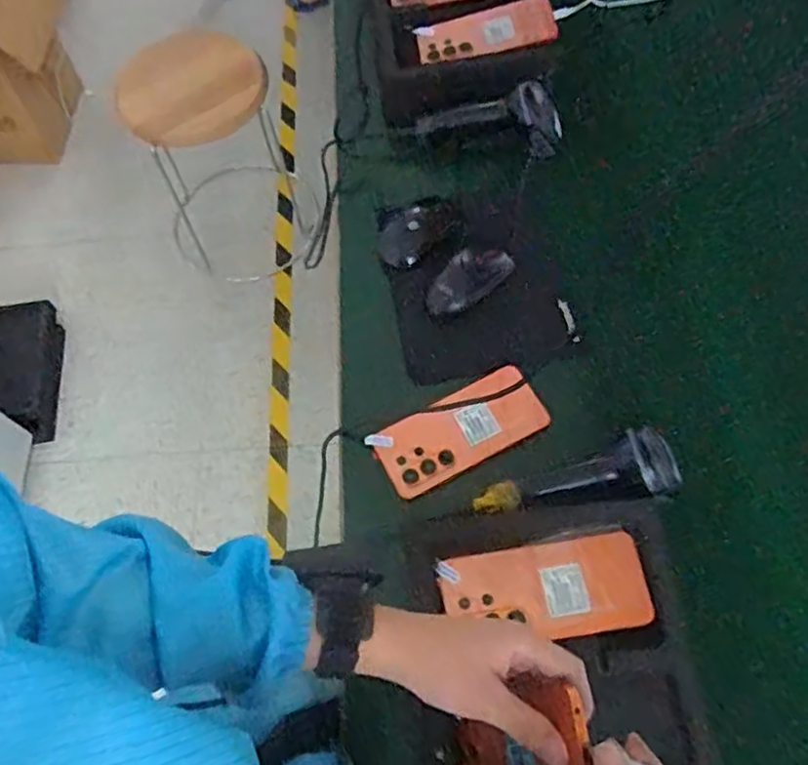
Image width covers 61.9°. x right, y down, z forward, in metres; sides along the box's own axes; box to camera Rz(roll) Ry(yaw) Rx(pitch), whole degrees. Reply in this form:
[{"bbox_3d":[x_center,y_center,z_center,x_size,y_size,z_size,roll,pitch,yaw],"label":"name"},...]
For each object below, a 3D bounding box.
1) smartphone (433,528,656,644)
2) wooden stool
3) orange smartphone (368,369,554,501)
[{"bbox_3d":[0.119,0.176,0.567,0.168,0.010,0.077,-9,66,-3],"label":"smartphone"},{"bbox_3d":[-0.412,-0.505,1.465,0.283,0.438,0.294,-22,67,-9],"label":"wooden stool"},{"bbox_3d":[0.056,0.048,0.677,0.168,0.009,0.076,-26,66,-9],"label":"orange smartphone"}]

